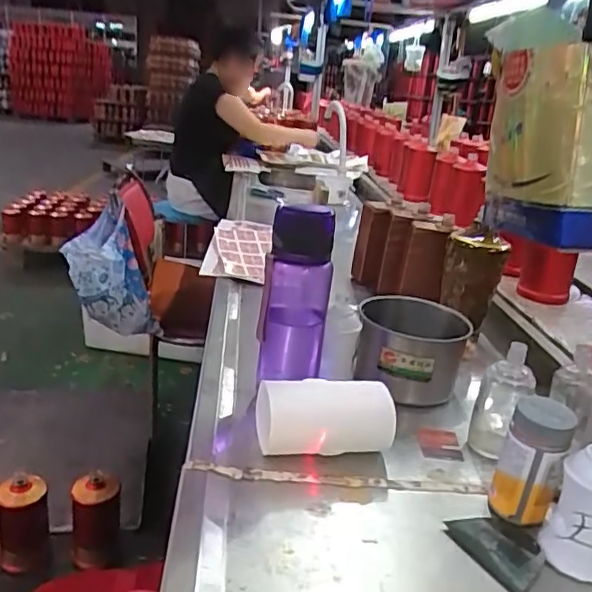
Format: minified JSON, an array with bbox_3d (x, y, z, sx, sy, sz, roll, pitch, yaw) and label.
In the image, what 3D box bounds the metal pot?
[{"bbox_3d":[0.145,0.068,0.774,0.131,0.092,0.133,6,20,3],"label":"metal pot"}]

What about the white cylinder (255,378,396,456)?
[{"bbox_3d":[0.030,0.128,0.616,0.136,0.066,0.058,0,21,-14],"label":"white cylinder"}]

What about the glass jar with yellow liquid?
[{"bbox_3d":[0.212,0.147,0.543,0.052,0.104,0.043,16,23,27],"label":"glass jar with yellow liquid"}]

